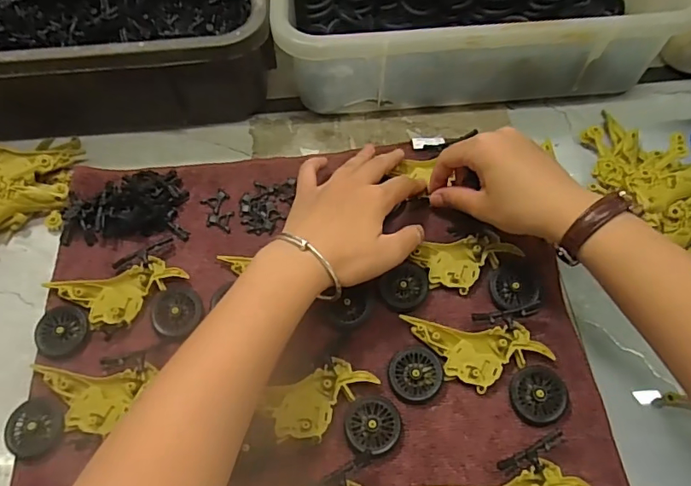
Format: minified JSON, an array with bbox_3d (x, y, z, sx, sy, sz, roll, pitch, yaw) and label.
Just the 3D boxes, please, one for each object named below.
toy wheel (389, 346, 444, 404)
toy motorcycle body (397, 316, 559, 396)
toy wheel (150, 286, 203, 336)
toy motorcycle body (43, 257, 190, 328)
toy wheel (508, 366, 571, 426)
[{"bbox_3d":[0.049,0.091,0.354,0.036,0.004,0.037,-2,62,0],"label":"toy wheel"},{"bbox_3d":[0.094,0.078,0.359,0.097,0.007,0.046,3,63,3],"label":"toy motorcycle body"},{"bbox_3d":[-0.126,0.049,0.376,0.040,0.006,0.036,31,67,16],"label":"toy wheel"},{"bbox_3d":[-0.172,0.040,0.389,0.099,0.013,0.044,-15,63,-6],"label":"toy motorcycle body"},{"bbox_3d":[0.133,0.104,0.348,0.038,0.006,0.038,0,62,1],"label":"toy wheel"}]

